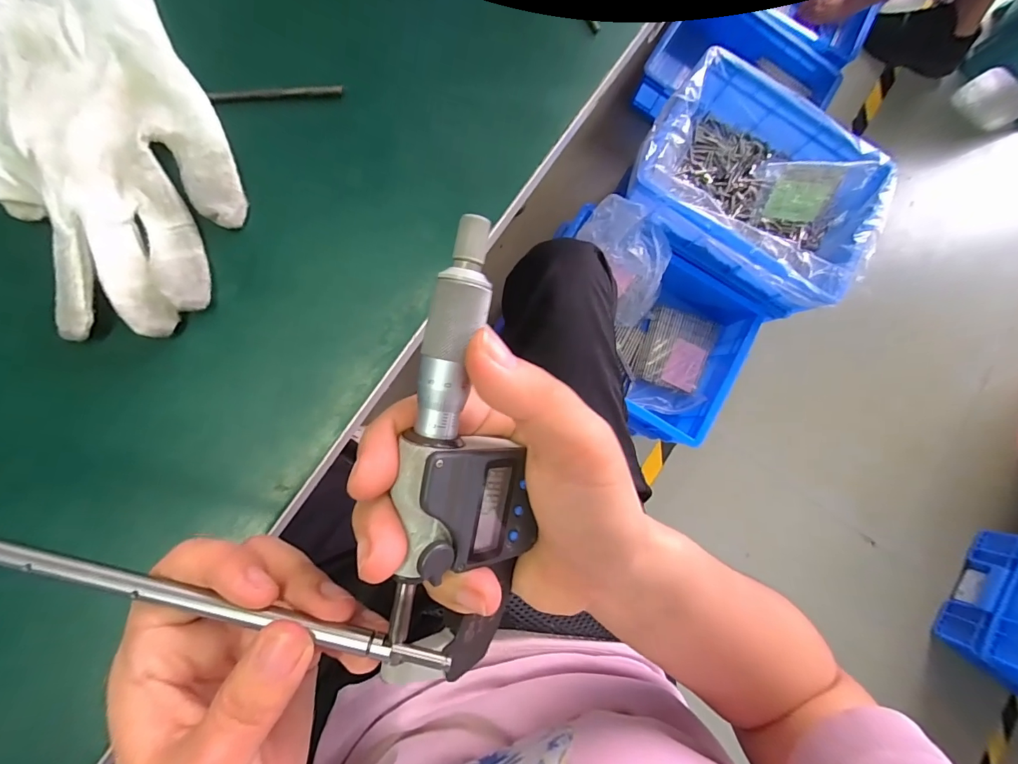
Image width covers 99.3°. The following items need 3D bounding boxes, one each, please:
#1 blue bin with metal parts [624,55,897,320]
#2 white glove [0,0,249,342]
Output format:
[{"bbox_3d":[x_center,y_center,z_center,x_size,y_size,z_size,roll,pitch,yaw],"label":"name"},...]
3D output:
[{"bbox_3d":[0.437,-0.349,0.800,0.413,0.158,0.301,33,82,-3],"label":"blue bin with metal parts"},{"bbox_3d":[-0.190,-0.110,0.202,0.096,0.021,0.171,-23,88,-8],"label":"white glove"}]

